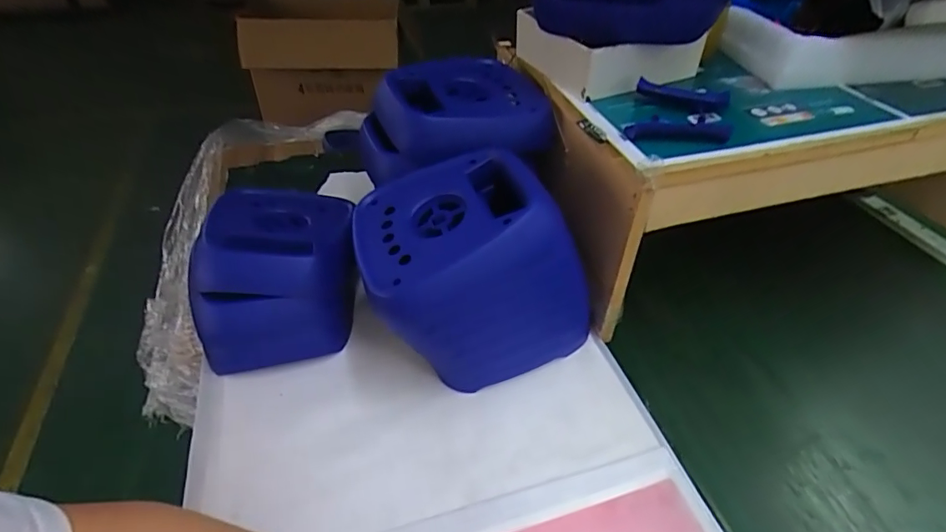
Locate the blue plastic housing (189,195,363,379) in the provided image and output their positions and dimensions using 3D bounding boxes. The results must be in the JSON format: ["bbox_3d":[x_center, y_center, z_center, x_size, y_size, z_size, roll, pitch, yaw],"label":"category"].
[{"bbox_3d":[-0.200,-0.004,0.527,0.152,0.102,0.195,-6,42,-11],"label":"blue plastic housing"}]

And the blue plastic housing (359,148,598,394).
[{"bbox_3d":[0.001,0.003,0.480,0.211,0.176,0.158,-10,43,-16],"label":"blue plastic housing"}]

